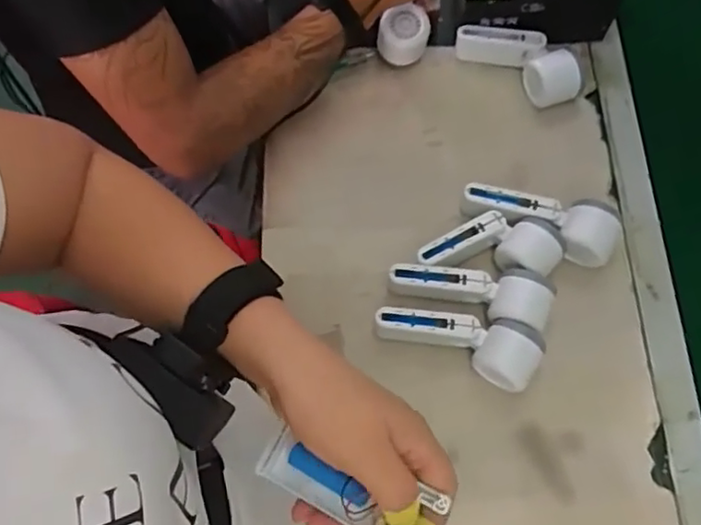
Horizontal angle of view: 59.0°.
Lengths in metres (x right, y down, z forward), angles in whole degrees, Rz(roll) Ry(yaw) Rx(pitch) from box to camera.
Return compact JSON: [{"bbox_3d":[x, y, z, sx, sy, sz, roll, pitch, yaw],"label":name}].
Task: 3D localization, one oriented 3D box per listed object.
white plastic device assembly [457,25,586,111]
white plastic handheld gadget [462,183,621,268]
[{"bbox_3d":[0.207,-0.249,0.752,0.159,0.047,0.060,37,75,13],"label":"white plastic device assembly"},{"bbox_3d":[0.207,-0.045,0.682,0.170,0.044,0.065,16,71,6],"label":"white plastic handheld gadget"}]

